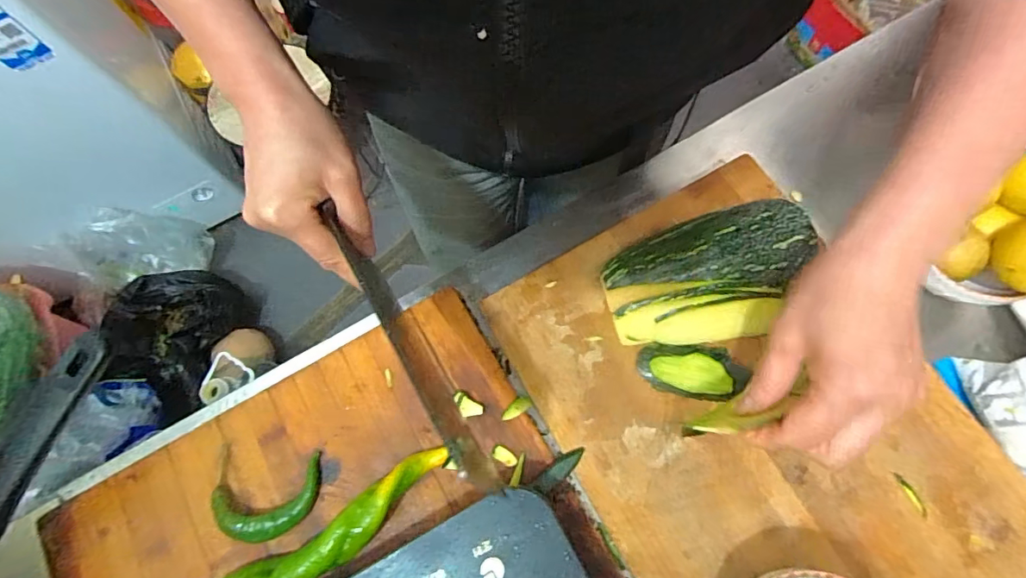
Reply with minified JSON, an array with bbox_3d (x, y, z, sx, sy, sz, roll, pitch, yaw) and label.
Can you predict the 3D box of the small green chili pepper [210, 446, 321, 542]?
[{"bbox_3d":[-0.185,0.152,0.366,0.078,0.015,0.061,-1,72,2],"label":"small green chili pepper"}]

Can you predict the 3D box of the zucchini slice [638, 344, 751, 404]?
[{"bbox_3d":[0.137,0.063,0.381,0.079,0.008,0.040,8,73,5],"label":"zucchini slice"}]

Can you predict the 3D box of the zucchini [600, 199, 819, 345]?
[{"bbox_3d":[0.144,-0.006,0.374,0.141,0.065,0.084,-12,72,-1],"label":"zucchini"}]

